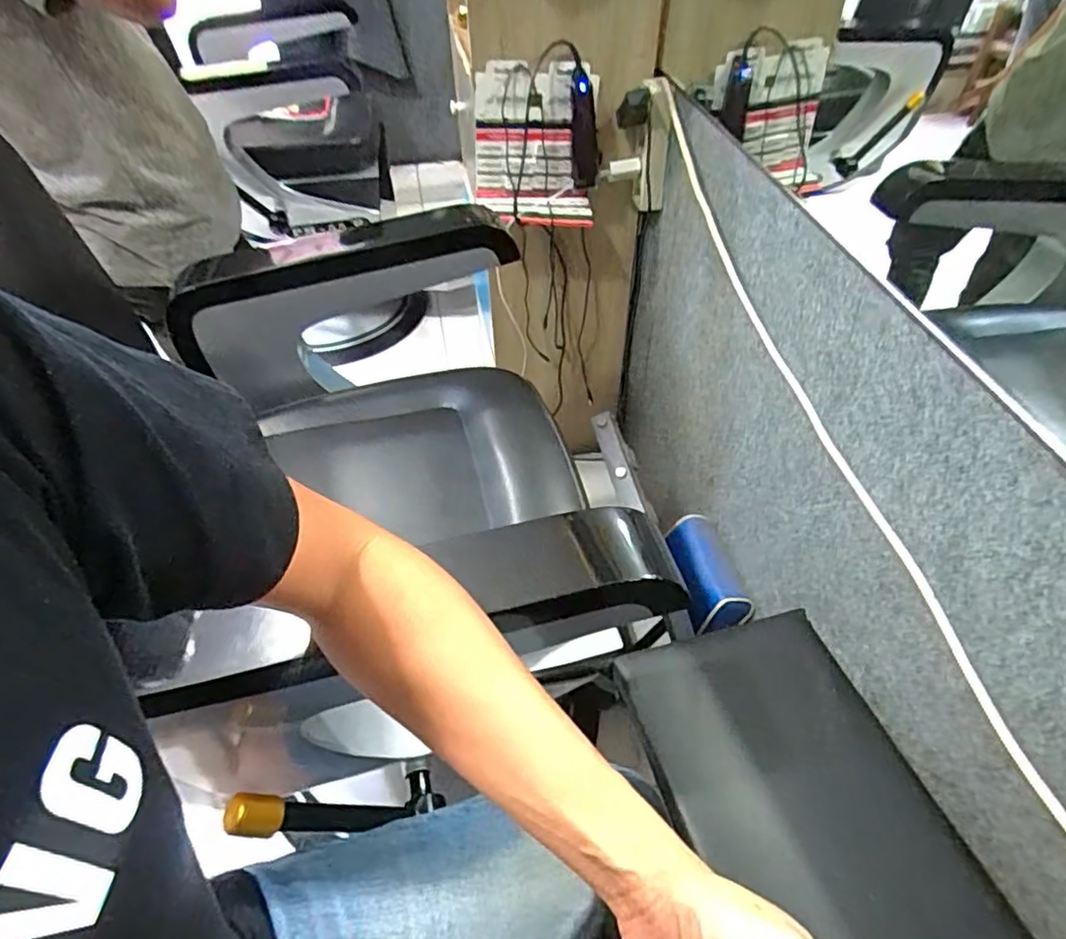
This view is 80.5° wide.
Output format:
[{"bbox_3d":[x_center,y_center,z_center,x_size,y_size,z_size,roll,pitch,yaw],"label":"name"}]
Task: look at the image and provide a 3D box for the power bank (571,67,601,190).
[{"bbox_3d":[0.088,-0.553,1.035,0.045,0.175,0.033,5,48,6],"label":"power bank"}]

